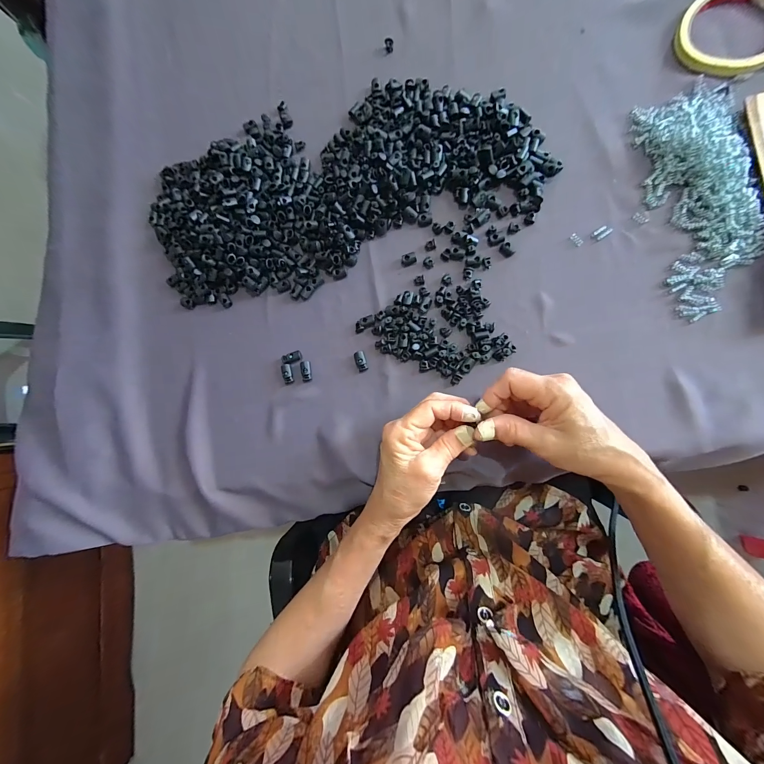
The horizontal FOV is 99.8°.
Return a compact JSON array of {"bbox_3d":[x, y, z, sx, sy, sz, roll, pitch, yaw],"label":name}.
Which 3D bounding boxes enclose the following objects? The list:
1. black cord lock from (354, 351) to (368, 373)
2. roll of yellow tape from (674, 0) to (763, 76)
[{"bbox_3d":[-0.022,-0.021,0.332,0.011,0.005,0.022,-16,84,7],"label":"black cord lock"},{"bbox_3d":[0.334,-0.334,0.302,0.093,0.010,0.093,-1,86,8],"label":"roll of yellow tape"}]

